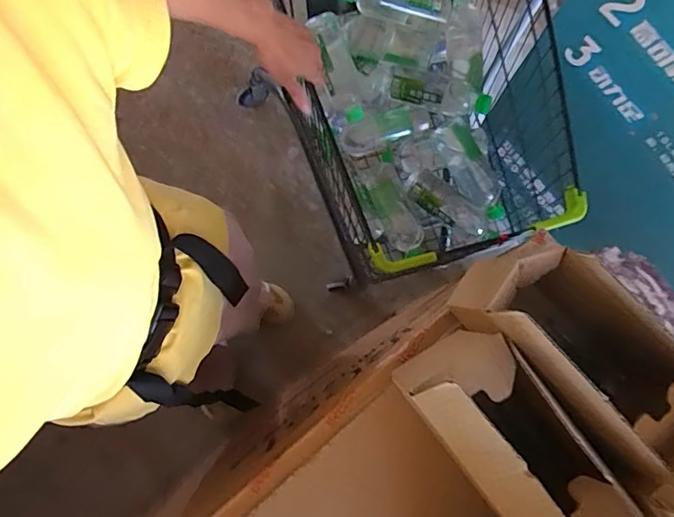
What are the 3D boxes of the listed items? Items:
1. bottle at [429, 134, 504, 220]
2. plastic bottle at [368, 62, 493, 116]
[{"bbox_3d":[0.229,-0.143,0.872,0.059,0.061,0.180,-40,83,-7],"label":"bottle"},{"bbox_3d":[0.159,-0.286,0.852,0.215,0.052,0.054,23,80,25],"label":"plastic bottle"}]

